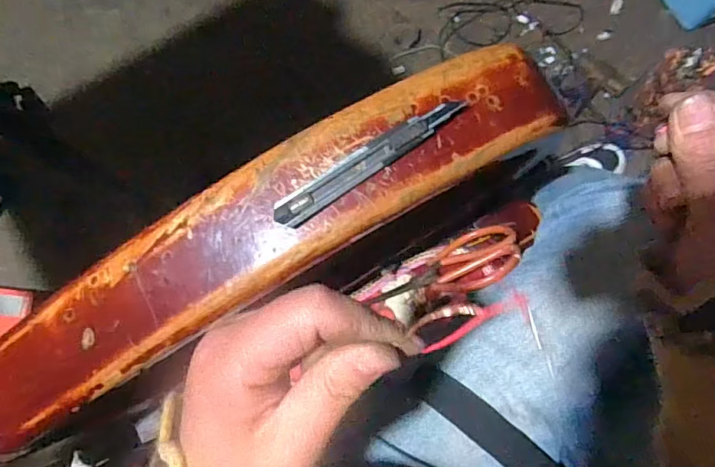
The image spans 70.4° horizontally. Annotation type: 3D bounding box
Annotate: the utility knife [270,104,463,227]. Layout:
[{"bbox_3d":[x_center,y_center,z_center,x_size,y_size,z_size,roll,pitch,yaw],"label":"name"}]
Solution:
[{"bbox_3d":[0.008,-0.050,0.343,0.145,0.010,0.018,-34,78,-8],"label":"utility knife"}]

